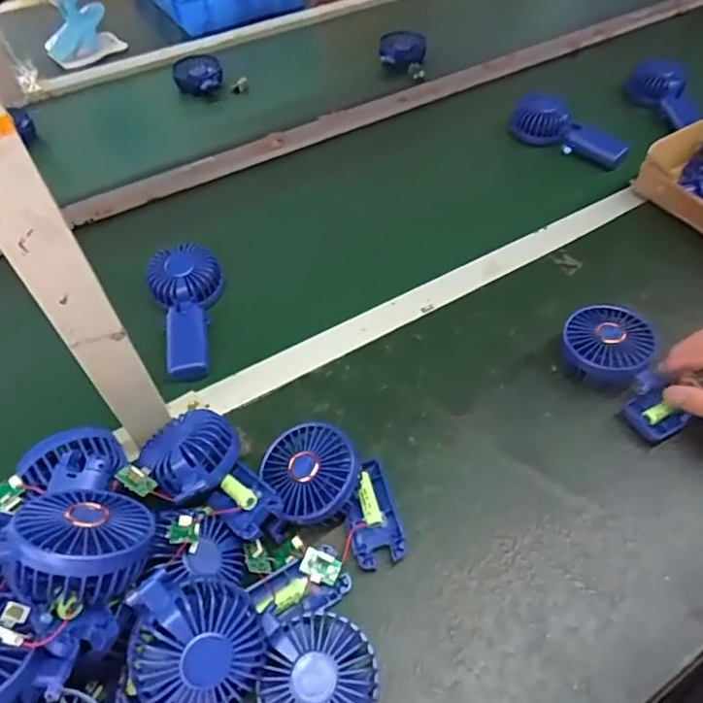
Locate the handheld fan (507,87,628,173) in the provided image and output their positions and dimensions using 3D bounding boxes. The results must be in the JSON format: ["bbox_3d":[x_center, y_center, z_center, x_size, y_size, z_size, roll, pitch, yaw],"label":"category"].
[{"bbox_3d":[0.336,-0.332,0.867,0.178,0.056,0.058,33,58,11],"label":"handheld fan"}]

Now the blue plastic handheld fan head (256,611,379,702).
[{"bbox_3d":[-0.022,0.229,0.399,0.077,0.042,0.083,-2,50,2],"label":"blue plastic handheld fan head"}]

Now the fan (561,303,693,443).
[{"bbox_3d":[0.274,0.016,0.564,0.087,0.037,0.142,-22,53,-14],"label":"fan"}]

